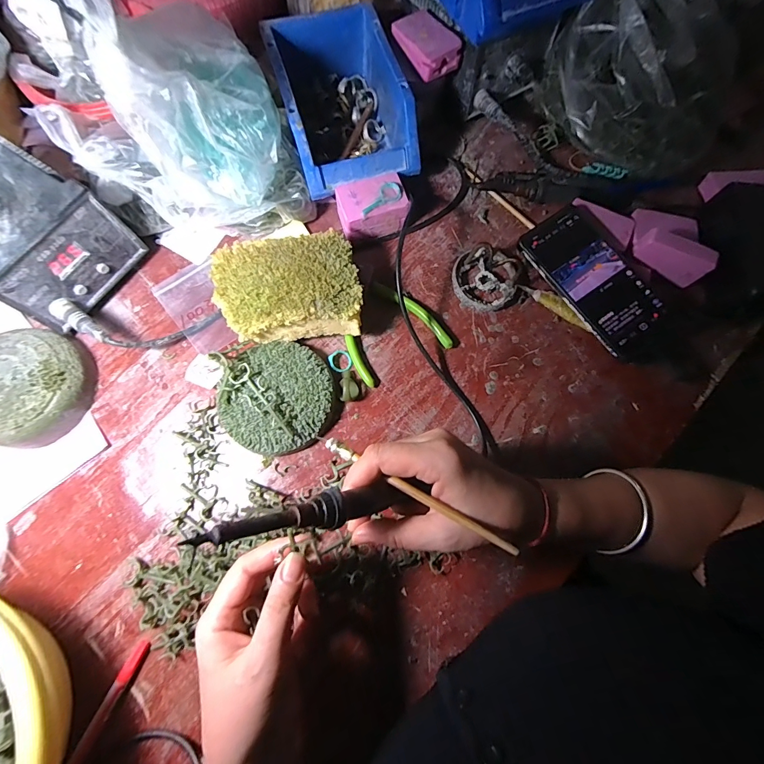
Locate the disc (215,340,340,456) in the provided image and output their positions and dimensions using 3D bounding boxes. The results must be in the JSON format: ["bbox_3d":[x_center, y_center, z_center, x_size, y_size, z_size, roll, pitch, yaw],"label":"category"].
[{"bbox_3d":[-0.093,0.015,0.349,0.100,0.030,0.101,0,75,-1],"label":"disc"}]

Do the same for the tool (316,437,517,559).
[{"bbox_3d":[0.017,0.070,0.247,0.147,0.004,0.008,25,75,23],"label":"tool"}]

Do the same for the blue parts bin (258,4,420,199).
[{"bbox_3d":[-0.045,-0.298,0.411,0.122,0.079,0.187,-17,76,-6],"label":"blue parts bin"}]

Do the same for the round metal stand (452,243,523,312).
[{"bbox_3d":[0.109,-0.110,0.395,0.067,0.019,0.070,0,75,-1],"label":"round metal stand"}]

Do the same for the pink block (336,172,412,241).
[{"bbox_3d":[-0.012,-0.186,0.401,0.072,0.041,0.052,-20,76,-6],"label":"pink block"}]

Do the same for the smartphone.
[{"bbox_3d":[0.220,-0.107,0.383,0.085,0.013,0.161,-33,79,-5],"label":"smartphone"}]

